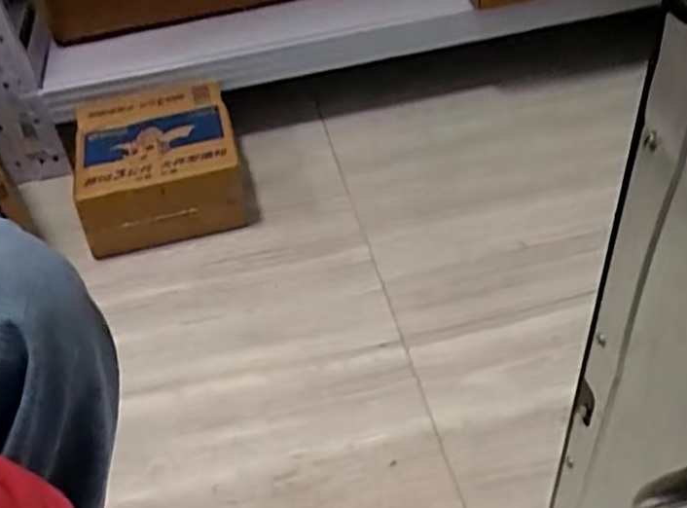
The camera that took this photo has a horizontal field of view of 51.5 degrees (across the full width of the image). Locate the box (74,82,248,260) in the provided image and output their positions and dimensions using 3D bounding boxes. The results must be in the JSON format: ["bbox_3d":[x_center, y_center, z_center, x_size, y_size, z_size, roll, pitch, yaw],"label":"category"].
[{"bbox_3d":[-0.236,-0.119,0.922,0.198,0.100,0.220,-13,43,-6],"label":"box"}]

